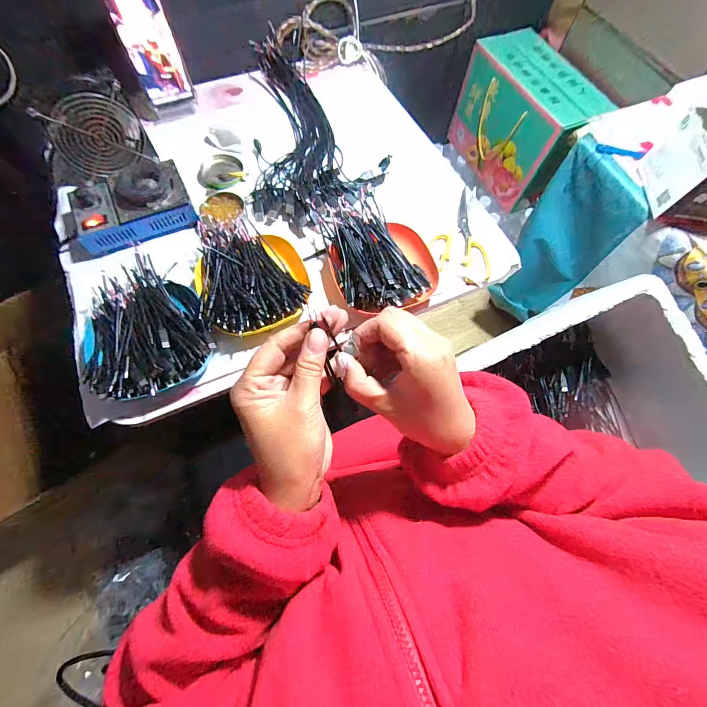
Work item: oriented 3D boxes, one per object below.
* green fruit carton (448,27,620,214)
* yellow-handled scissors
[{"bbox_3d":[0.422,-0.573,0.841,0.161,0.228,0.332,-24,72,-11],"label":"green fruit carton"},{"bbox_3d":[0.154,-0.173,0.504,0.079,0.007,0.167,-9,70,-6],"label":"yellow-handled scissors"}]

